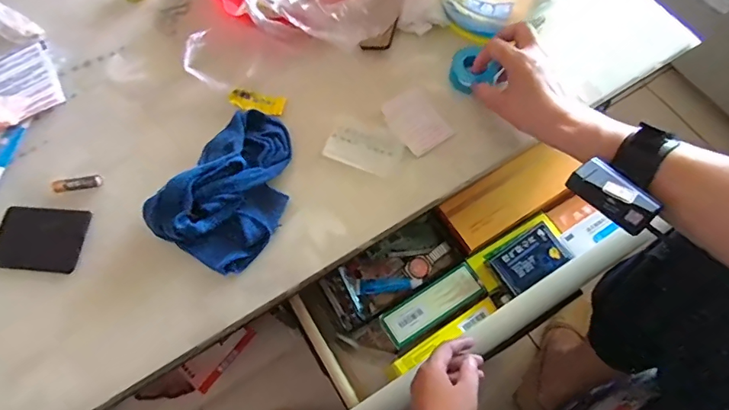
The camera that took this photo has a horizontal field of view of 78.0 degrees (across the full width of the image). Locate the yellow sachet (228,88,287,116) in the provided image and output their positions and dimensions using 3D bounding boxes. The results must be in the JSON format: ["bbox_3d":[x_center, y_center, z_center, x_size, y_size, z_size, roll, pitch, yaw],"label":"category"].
[{"bbox_3d":[-0.123,-0.116,0.513,0.062,0.010,0.026,7,69,5],"label":"yellow sachet"}]

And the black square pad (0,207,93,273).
[{"bbox_3d":[-0.340,0.035,0.469,0.096,0.007,0.065,3,69,3],"label":"black square pad"}]

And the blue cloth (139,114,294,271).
[{"bbox_3d":[-0.128,-0.023,0.454,0.115,0.041,0.167,34,73,14],"label":"blue cloth"}]

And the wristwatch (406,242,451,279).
[{"bbox_3d":[0.091,0.078,0.650,0.070,0.012,0.032,-39,72,-12],"label":"wristwatch"}]

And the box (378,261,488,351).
[{"bbox_3d":[0.094,0.137,0.614,0.145,0.032,0.053,-31,71,-10],"label":"box"}]

